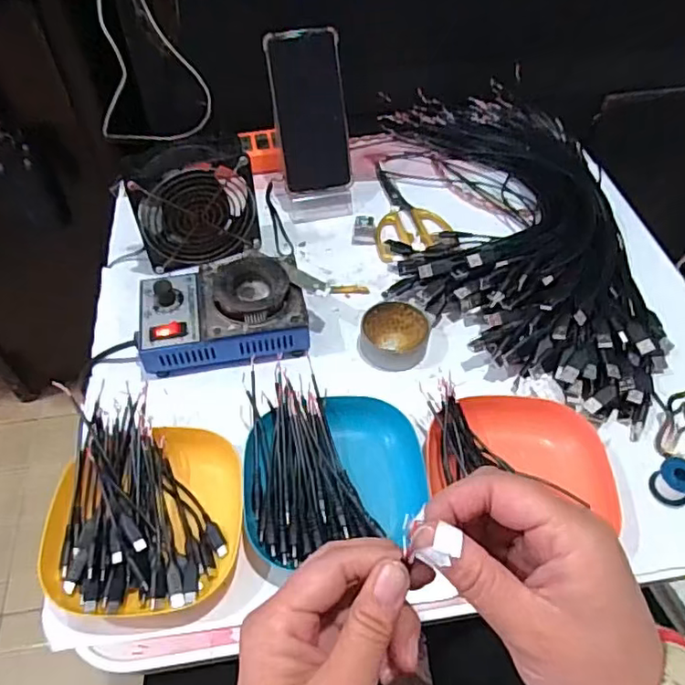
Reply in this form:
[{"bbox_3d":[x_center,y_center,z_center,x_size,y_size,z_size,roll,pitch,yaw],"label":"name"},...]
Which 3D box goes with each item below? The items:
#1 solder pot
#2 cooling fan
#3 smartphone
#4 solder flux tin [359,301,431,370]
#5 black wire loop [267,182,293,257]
[{"bbox_3d":[-0.111,-0.036,0.552,0.153,0.049,0.112,-5,53,-4],"label":"solder pot"},{"bbox_3d":[-0.150,-0.139,0.602,0.119,0.113,0.051,-21,56,-15],"label":"cooling fan"},{"bbox_3d":[-0.035,-0.253,0.653,0.076,0.167,0.012,-10,20,-8],"label":"smartphone"},{"bbox_3d":[0.049,-0.006,0.560,0.063,0.023,0.063,0,53,0],"label":"solder flux tin"},{"bbox_3d":[-0.077,-0.142,0.680,0.017,0.013,0.120,-12,54,-9],"label":"black wire loop"}]

